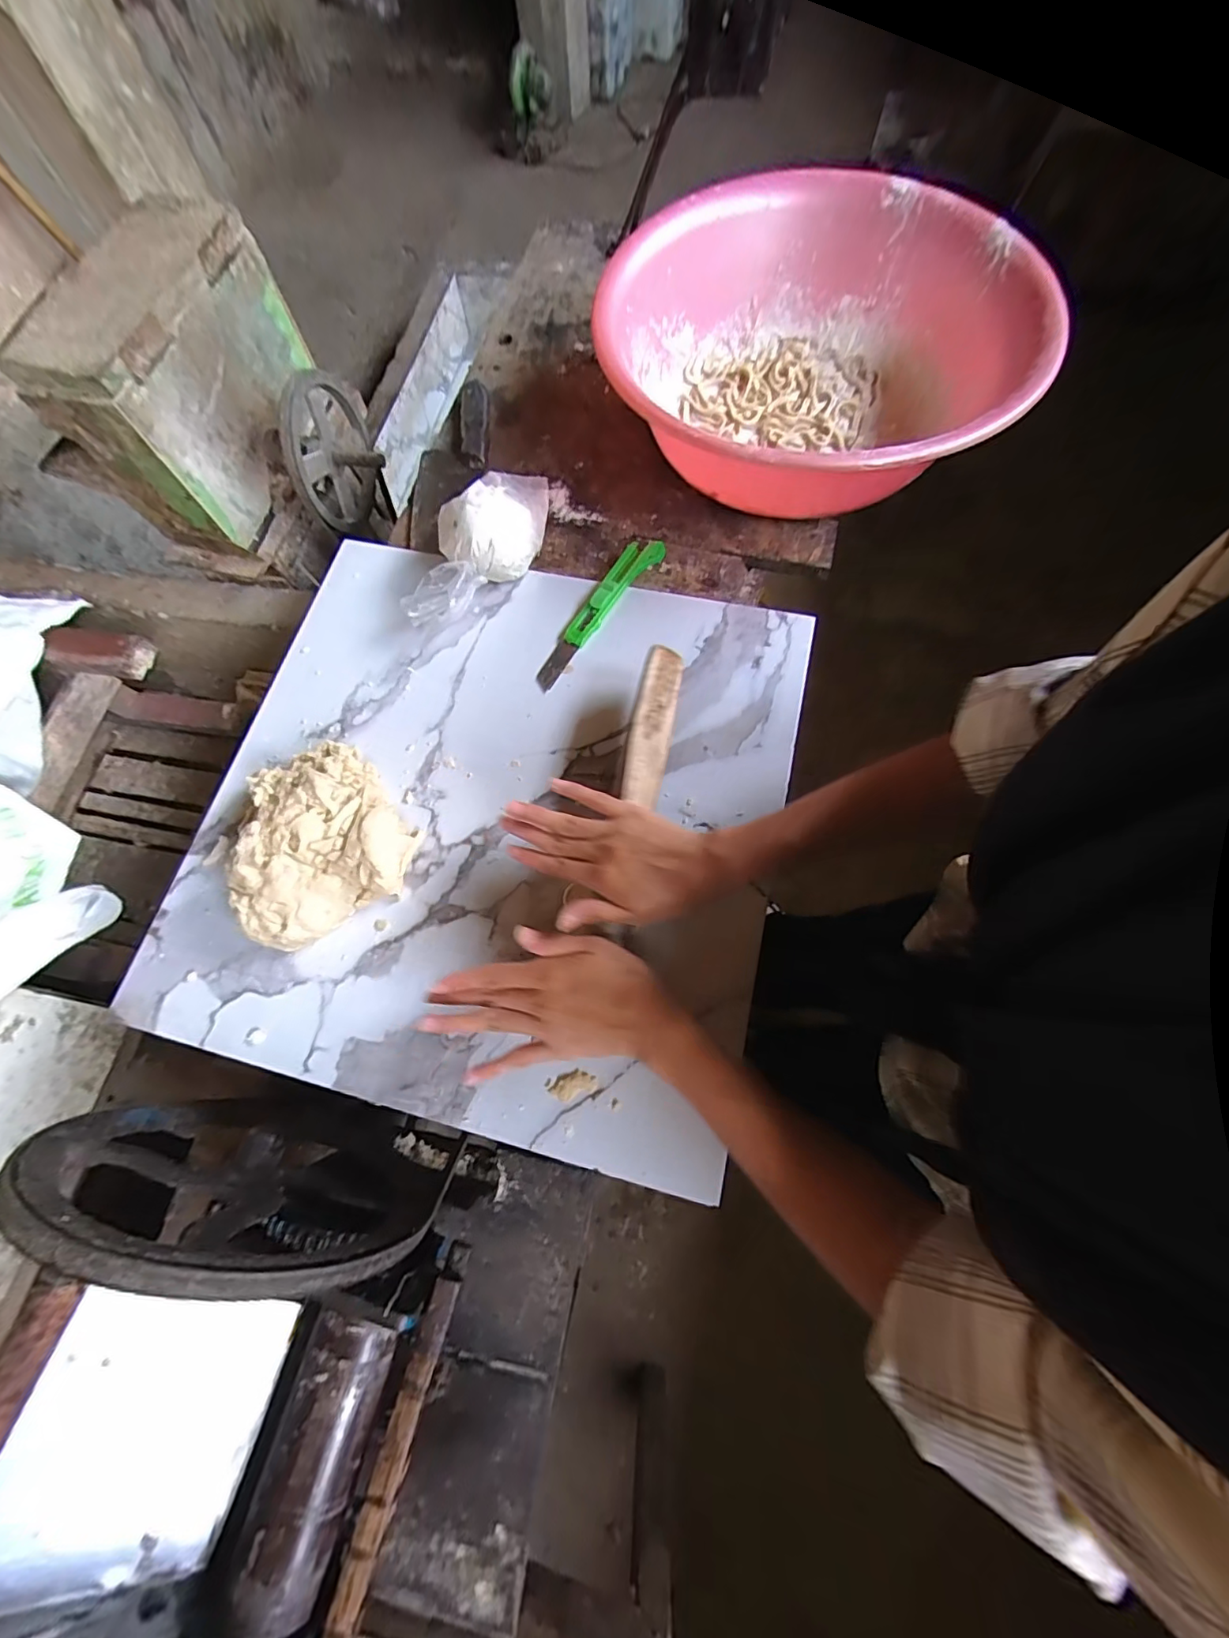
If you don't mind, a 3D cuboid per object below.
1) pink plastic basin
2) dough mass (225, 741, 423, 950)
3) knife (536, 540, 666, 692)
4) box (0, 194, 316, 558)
[{"bbox_3d":[0.198,-0.472,0.539,0.406,0.115,0.413,-1,72,2],"label":"pink plastic basin"},{"bbox_3d":[-0.245,0.014,0.431,0.132,0.060,0.148,-31,74,-7],"label":"dough mass"},{"bbox_3d":[-0.013,-0.205,0.514,0.033,0.017,0.198,29,76,11],"label":"knife"},{"bbox_3d":[-0.581,-0.607,0.733,0.142,0.225,0.357,12,70,6],"label":"box"}]

